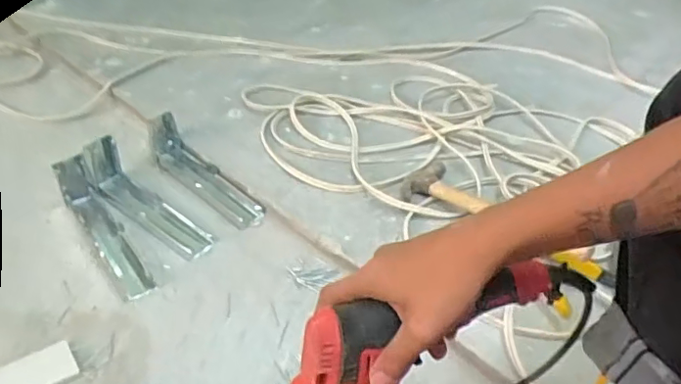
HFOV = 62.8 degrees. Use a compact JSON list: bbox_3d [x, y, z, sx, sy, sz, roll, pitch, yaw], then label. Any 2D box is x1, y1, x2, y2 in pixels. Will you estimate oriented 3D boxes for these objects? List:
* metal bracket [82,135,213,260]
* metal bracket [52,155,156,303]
[{"bbox_3d":[-0.310,0.018,0.891,0.259,0.070,0.061,38,51,14],"label":"metal bracket"},{"bbox_3d":[-0.352,0.047,0.825,0.052,0.069,0.245,-24,50,-32],"label":"metal bracket"}]

